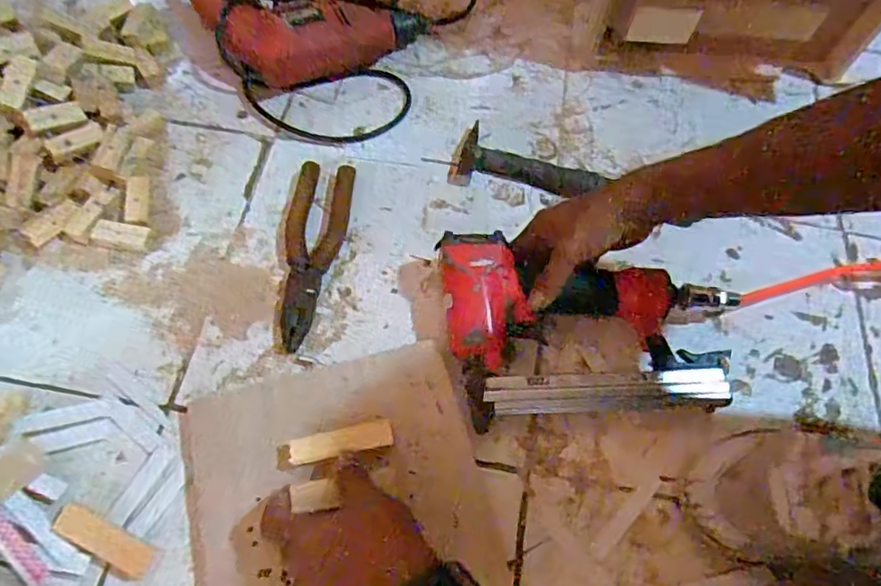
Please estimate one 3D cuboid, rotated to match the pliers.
[{"bbox_3d":[-0.122,-0.042,0.547,0.054,0.013,0.196,6,63,0],"label":"pliers"}]

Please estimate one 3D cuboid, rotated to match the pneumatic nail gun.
[{"bbox_3d":[0.125,0.020,0.494,0.242,0.051,0.156,-4,64,-5],"label":"pneumatic nail gun"}]

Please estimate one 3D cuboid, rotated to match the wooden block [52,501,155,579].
[{"bbox_3d":[-0.251,0.183,0.431,0.076,0.012,0.023,26,65,9],"label":"wooden block"}]

